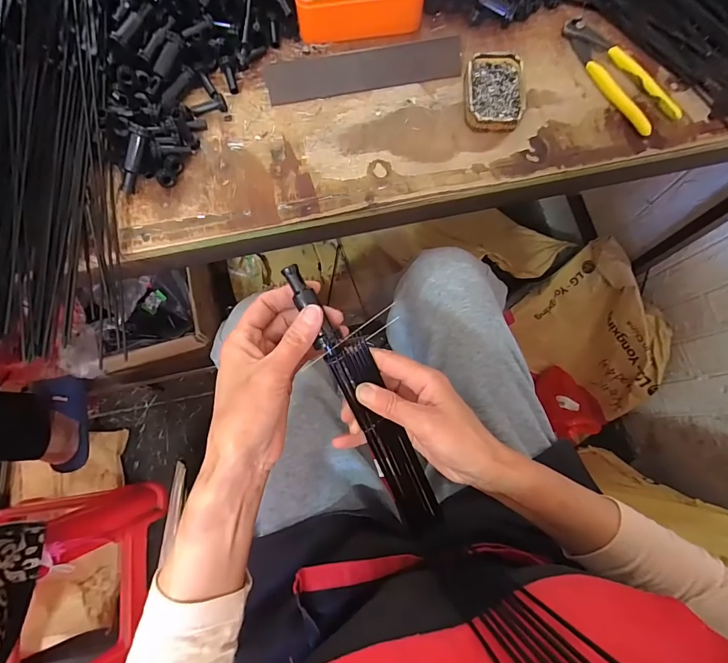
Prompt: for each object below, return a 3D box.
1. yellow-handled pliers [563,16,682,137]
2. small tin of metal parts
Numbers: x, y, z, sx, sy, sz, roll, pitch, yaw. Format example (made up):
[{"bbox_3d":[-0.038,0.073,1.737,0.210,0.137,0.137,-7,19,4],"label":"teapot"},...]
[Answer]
[{"bbox_3d":[0.282,-0.290,0.448,0.046,0.018,0.164,-26,77,-7],"label":"yellow-handled pliers"},{"bbox_3d":[0.144,-0.265,0.440,0.064,0.018,0.089,5,76,0],"label":"small tin of metal parts"}]

